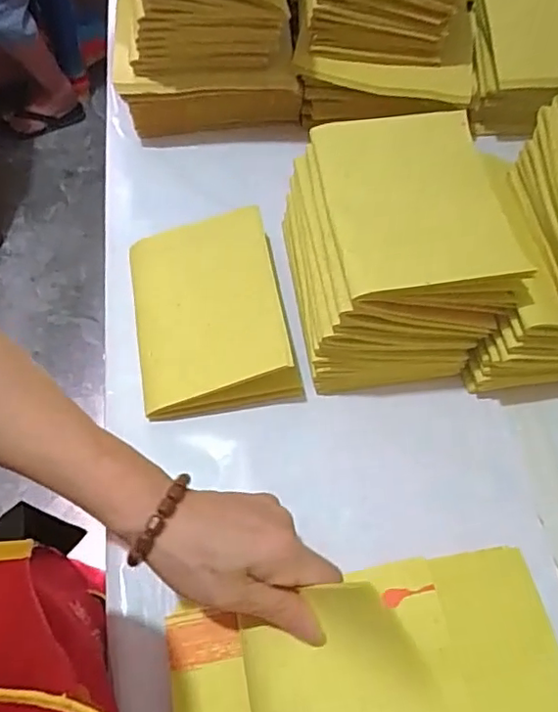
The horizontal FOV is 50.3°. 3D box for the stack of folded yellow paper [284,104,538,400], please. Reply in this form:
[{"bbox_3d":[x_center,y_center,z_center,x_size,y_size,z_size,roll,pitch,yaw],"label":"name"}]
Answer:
[{"bbox_3d":[0.079,-0.080,0.435,0.129,0.126,0.163,-5,62,-6],"label":"stack of folded yellow paper"}]

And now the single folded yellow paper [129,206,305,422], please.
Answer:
[{"bbox_3d":[-0.054,-0.041,0.456,0.115,0.046,0.164,-9,63,-8],"label":"single folded yellow paper"}]

